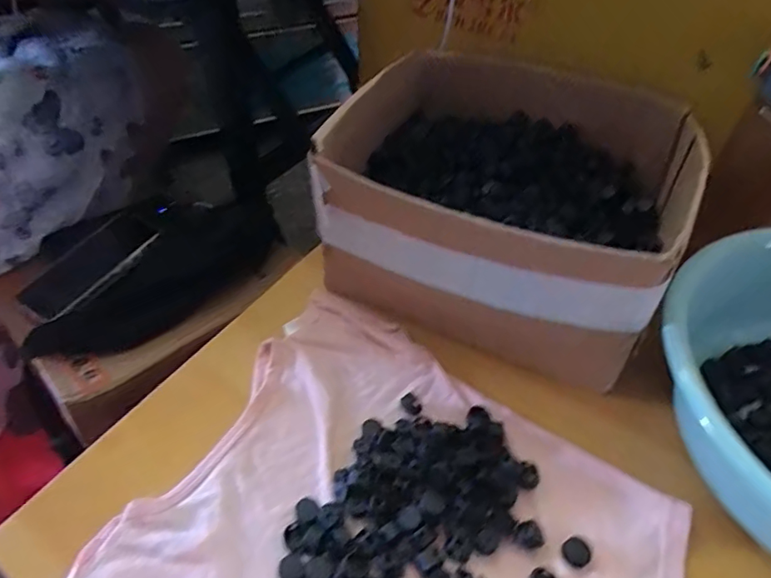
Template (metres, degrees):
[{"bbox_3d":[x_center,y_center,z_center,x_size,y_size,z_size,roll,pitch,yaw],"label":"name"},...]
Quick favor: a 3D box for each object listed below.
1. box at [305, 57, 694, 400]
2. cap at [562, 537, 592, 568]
[{"bbox_3d":[0.100,-0.082,0.471,0.273,0.147,0.253,18,49,14],"label":"box"},{"bbox_3d":[0.121,0.167,0.332,0.015,0.008,0.017,-23,52,-22],"label":"cap"}]

